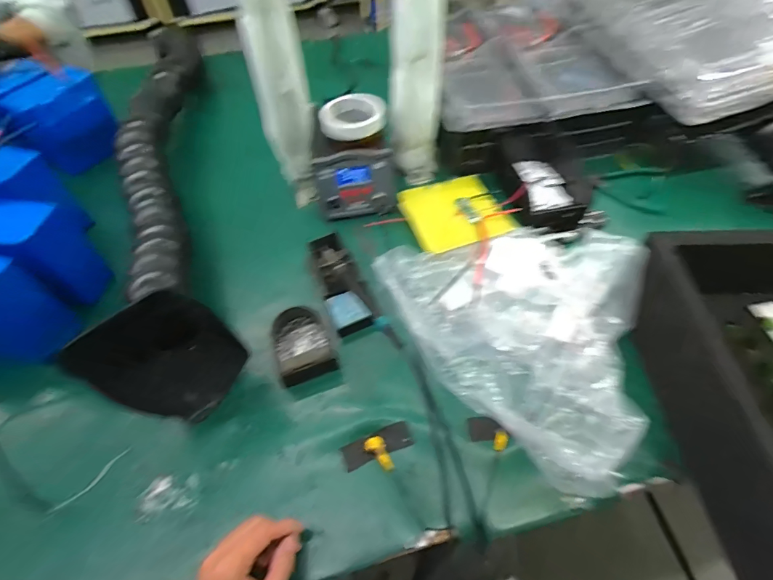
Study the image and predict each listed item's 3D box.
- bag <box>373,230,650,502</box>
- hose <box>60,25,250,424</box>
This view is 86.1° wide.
[{"bbox_3d":[0.177,0.026,0.511,0.295,0.093,0.360,-30,59,-18],"label":"bag"},{"bbox_3d":[-0.357,-0.144,0.678,0.152,0.223,0.718,-13,55,-7],"label":"hose"}]

